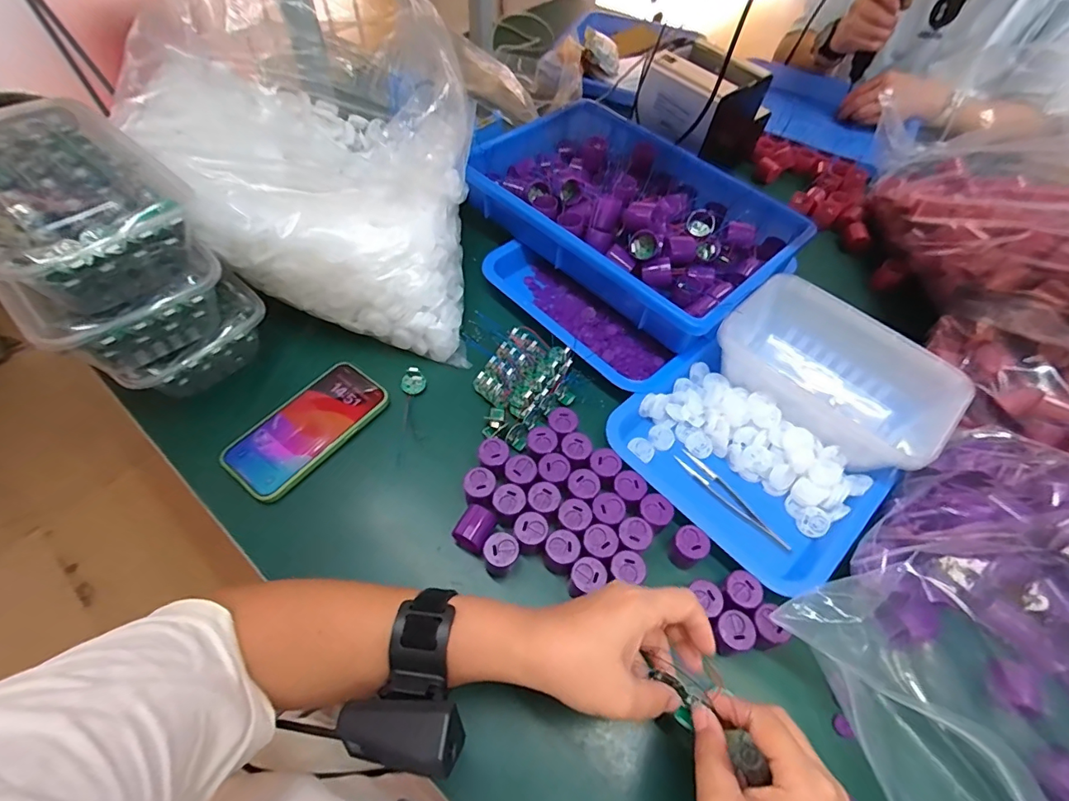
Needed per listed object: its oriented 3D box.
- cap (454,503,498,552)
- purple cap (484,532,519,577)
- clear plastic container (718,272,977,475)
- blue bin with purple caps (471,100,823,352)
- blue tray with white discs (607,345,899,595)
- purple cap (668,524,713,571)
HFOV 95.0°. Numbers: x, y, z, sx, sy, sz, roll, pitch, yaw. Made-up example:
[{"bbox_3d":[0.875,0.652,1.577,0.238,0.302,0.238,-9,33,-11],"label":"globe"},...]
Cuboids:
[{"bbox_3d":[-0.049,0.107,0.409,0.025,0.022,0.034,25,58,13],"label":"cap"},{"bbox_3d":[-0.027,0.130,0.410,0.027,0.040,0.027,1,56,-2],"label":"purple cap"},{"bbox_3d":[0.294,-0.027,0.498,0.210,0.074,0.132,39,62,21],"label":"clear plastic container"},{"bbox_3d":[0.119,-0.242,0.598,0.373,0.066,0.256,39,63,21],"label":"blue bin with purple caps"},{"bbox_3d":[0.194,0.057,0.467,0.201,0.034,0.221,-35,64,-23],"label":"blue tray with white discs"},{"bbox_3d":[0.131,0.126,0.418,0.028,0.034,0.026,1,56,-2],"label":"purple cap"}]

